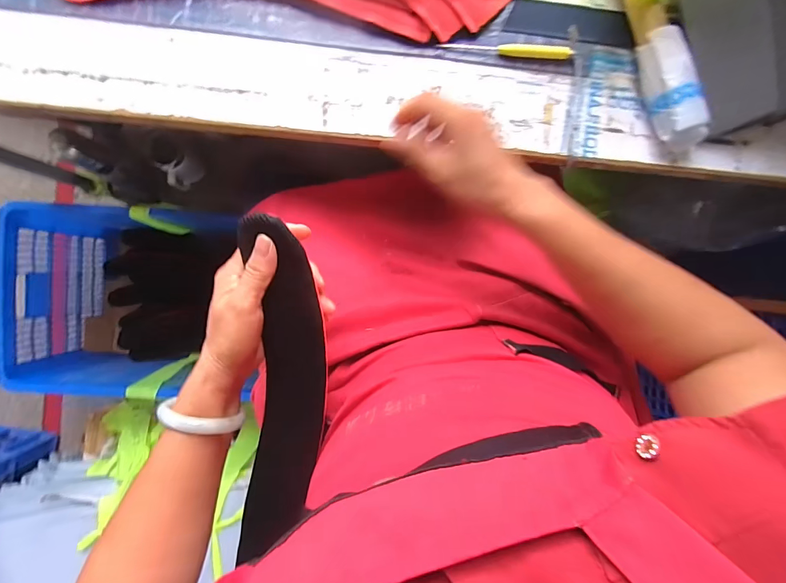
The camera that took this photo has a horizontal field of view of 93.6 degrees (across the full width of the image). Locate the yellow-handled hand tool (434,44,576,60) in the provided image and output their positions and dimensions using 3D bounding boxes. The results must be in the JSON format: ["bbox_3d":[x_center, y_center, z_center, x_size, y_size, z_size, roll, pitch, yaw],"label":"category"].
[{"bbox_3d":[0.121,-0.257,0.391,0.139,0.008,0.012,2,92,-3],"label":"yellow-handled hand tool"}]

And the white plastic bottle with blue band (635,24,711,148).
[{"bbox_3d":[0.292,-0.214,0.389,0.045,0.036,0.121,-14,93,-2],"label":"white plastic bottle with blue band"}]

